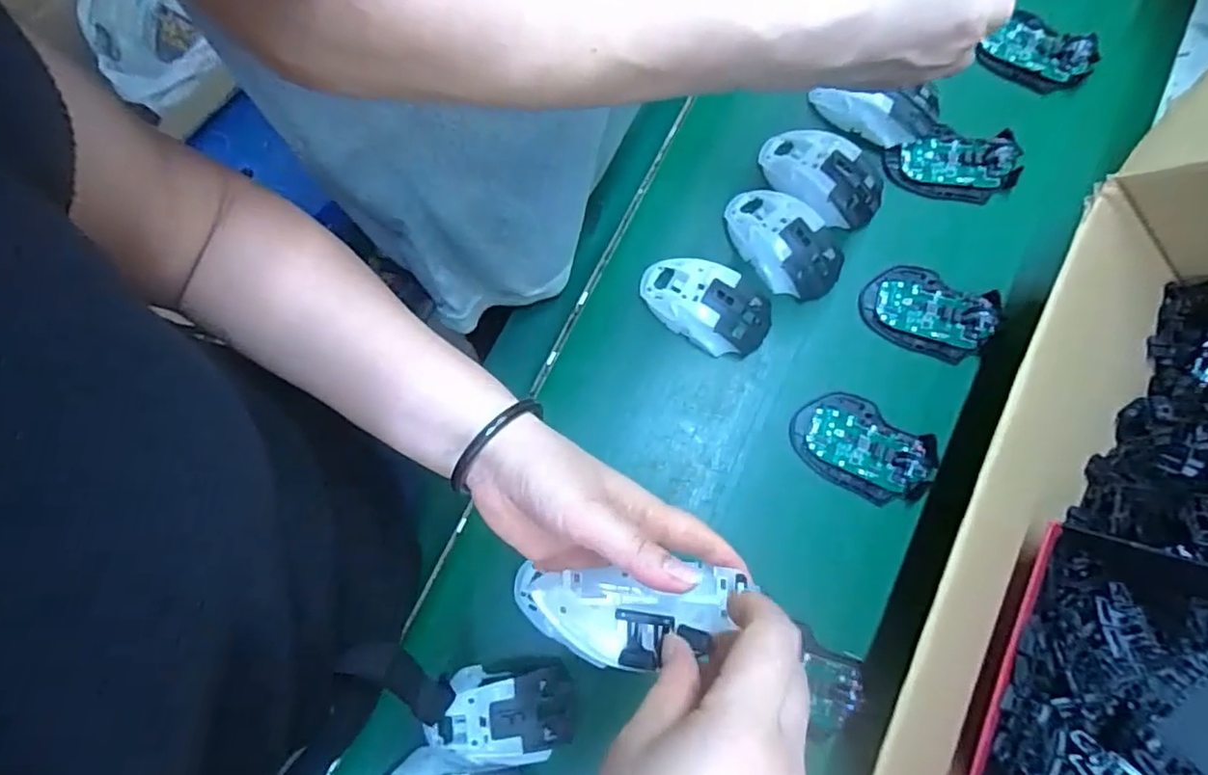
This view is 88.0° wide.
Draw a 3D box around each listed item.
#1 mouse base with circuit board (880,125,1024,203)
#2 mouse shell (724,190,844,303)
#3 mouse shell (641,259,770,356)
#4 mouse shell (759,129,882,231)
[{"bbox_3d":[0.321,-0.208,0.573,0.117,0.019,0.063,9,78,3],"label":"mouse base with circuit board"},{"bbox_3d":[0.158,-0.131,0.550,0.112,0.032,0.070,34,81,8],"label":"mouse shell"},{"bbox_3d":[0.087,-0.073,0.540,0.113,0.033,0.061,32,80,8],"label":"mouse shell"},{"bbox_3d":[0.196,-0.192,0.562,0.112,0.031,0.063,27,80,7],"label":"mouse shell"}]

